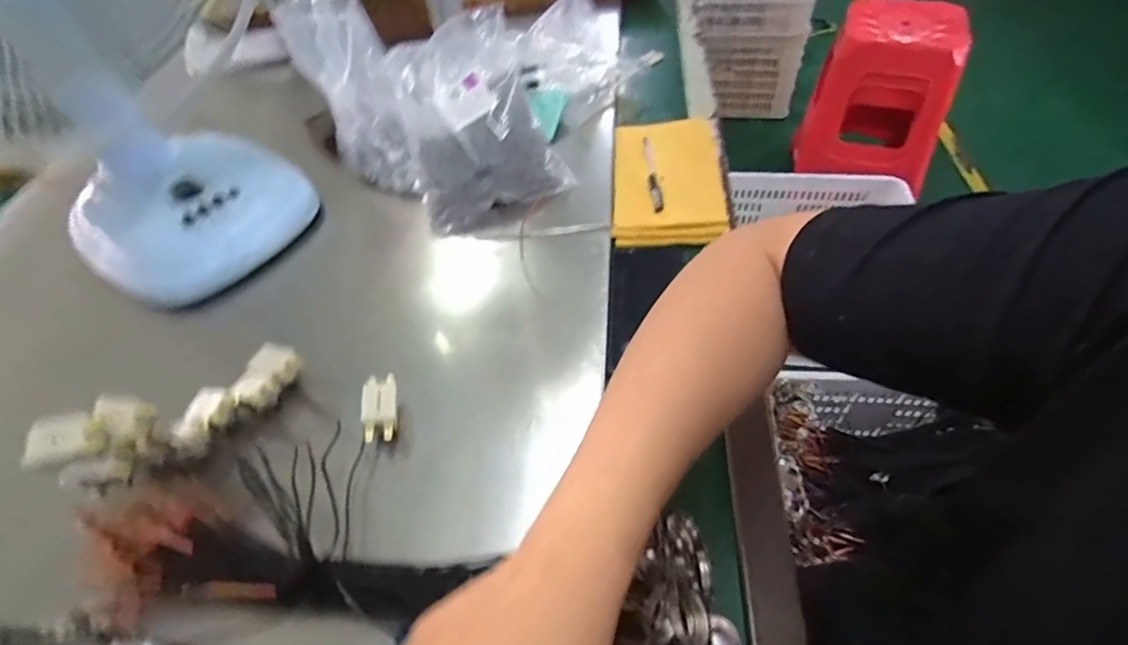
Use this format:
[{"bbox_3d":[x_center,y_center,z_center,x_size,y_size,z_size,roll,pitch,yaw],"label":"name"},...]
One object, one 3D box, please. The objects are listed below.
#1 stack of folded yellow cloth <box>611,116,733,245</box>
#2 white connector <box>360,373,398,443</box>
[{"bbox_3d":[0.128,-0.176,0.666,0.132,0.024,0.217,1,51,6],"label":"stack of folded yellow cloth"},{"bbox_3d":[-0.153,0.067,0.457,0.025,0.020,0.060,-13,51,-6],"label":"white connector"}]

